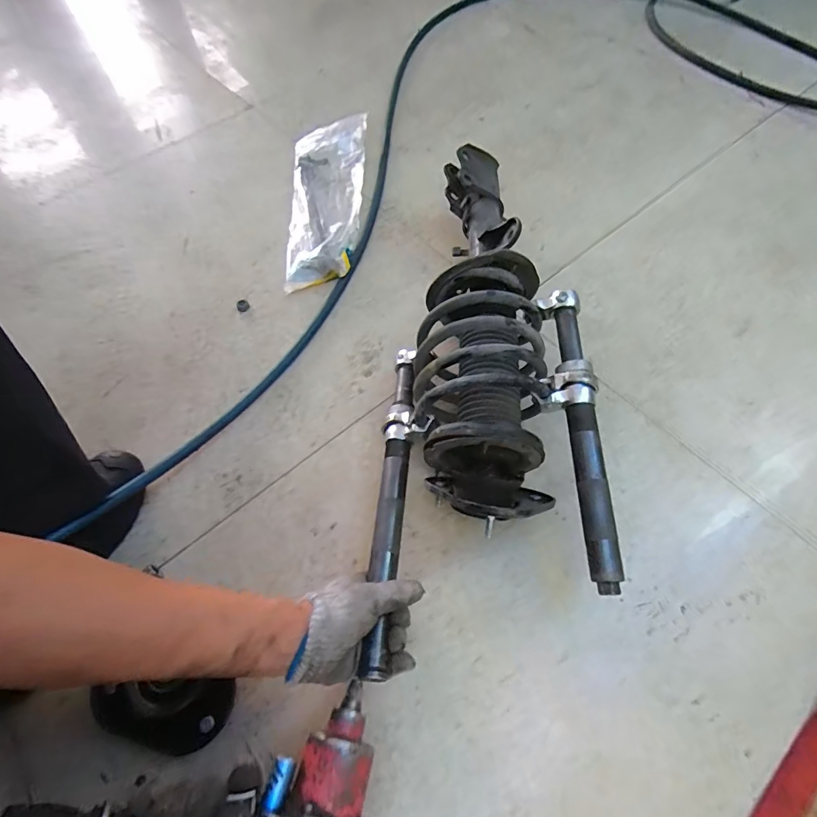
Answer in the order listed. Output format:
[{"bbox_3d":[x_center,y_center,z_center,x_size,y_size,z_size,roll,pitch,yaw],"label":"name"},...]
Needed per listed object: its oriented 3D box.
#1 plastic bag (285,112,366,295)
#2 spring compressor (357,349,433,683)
[{"bbox_3d":[-0.149,-0.394,0.847,0.139,0.040,0.424,-4,60,0],"label":"plastic bag"},{"bbox_3d":[-0.009,0.087,0.534,0.049,0.032,0.397,3,56,4],"label":"spring compressor"}]

